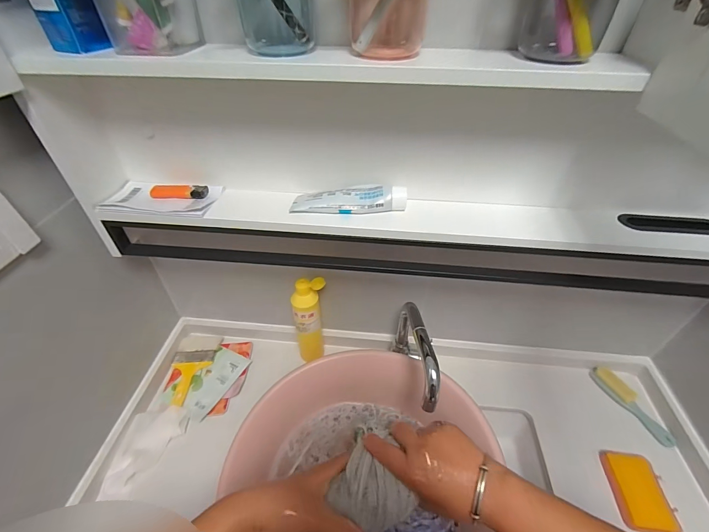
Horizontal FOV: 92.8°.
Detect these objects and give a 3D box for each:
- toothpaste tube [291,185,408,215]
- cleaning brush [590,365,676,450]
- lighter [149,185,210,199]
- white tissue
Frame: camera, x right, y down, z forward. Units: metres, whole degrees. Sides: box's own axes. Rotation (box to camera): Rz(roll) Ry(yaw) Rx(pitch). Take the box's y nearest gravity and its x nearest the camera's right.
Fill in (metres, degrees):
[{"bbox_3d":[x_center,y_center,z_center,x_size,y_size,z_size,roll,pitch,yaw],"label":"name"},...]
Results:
[{"bbox_3d":[-0.009,-0.099,0.488,0.161,0.029,0.043,-1,42,-1],"label":"toothpaste tube"},{"bbox_3d":[0.565,0.276,0.685,0.039,0.028,0.170,-18,45,-19],"label":"cleaning brush"},{"bbox_3d":[-0.269,-0.113,0.517,0.082,0.014,0.023,-3,42,-3],"label":"lighter"},{"bbox_3d":[-0.375,0.333,0.616,0.096,0.024,0.150,1,42,0],"label":"white tissue"}]

